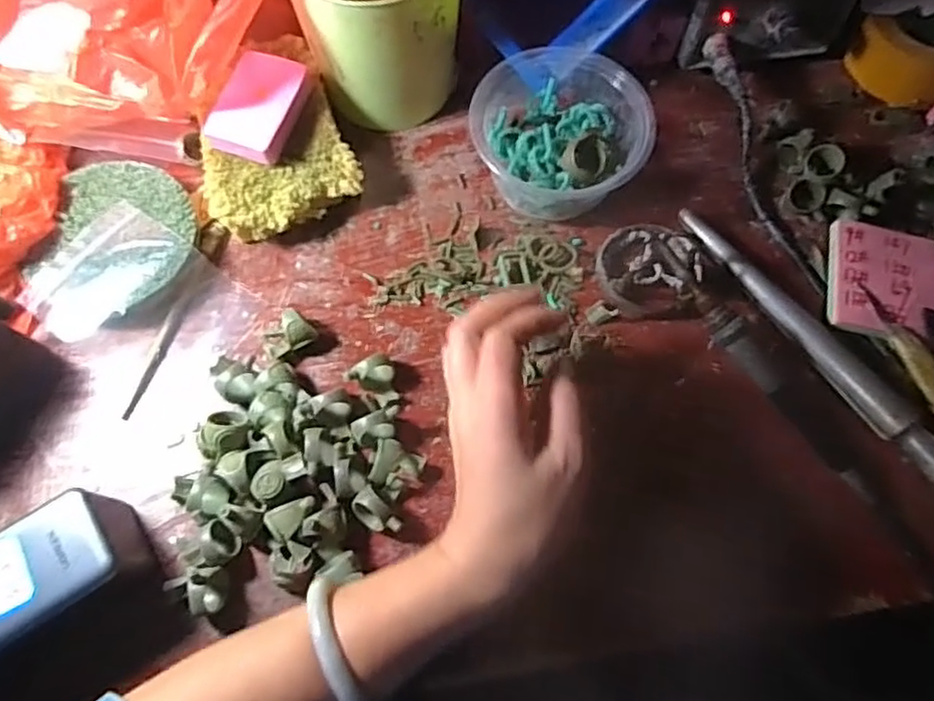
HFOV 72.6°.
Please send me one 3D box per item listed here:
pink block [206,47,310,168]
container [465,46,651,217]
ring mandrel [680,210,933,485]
[{"bbox_3d":[-0.133,-0.155,0.405,0.046,0.018,0.071,17,71,5],"label":"pink block"},{"bbox_3d":[0.057,-0.143,0.426,0.104,0.063,0.113,0,70,-1],"label":"container"},{"bbox_3d":[0.220,0.000,0.396,0.024,0.021,0.236,-36,75,-13],"label":"ring mandrel"}]

